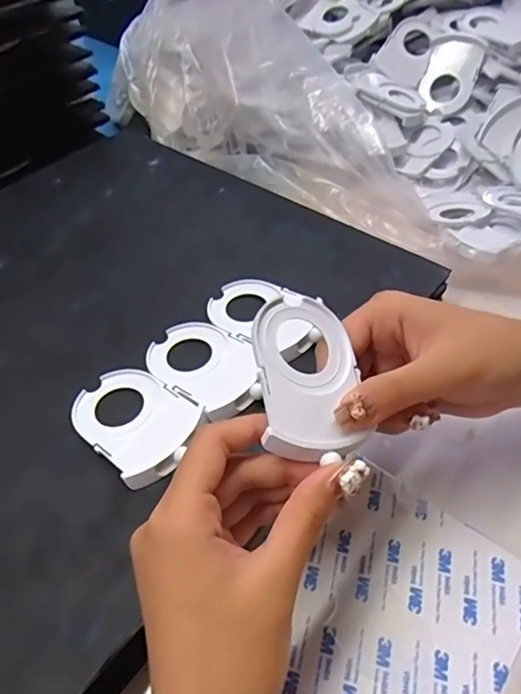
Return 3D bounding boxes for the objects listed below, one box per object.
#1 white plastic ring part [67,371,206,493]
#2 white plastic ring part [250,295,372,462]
[{"bbox_3d":[-0.072,0.040,0.300,0.078,0.007,0.056,32,56,26],"label":"white plastic ring part"},{"bbox_3d":[0.020,0.012,0.247,0.051,0.011,0.077,11,59,-22],"label":"white plastic ring part"}]

